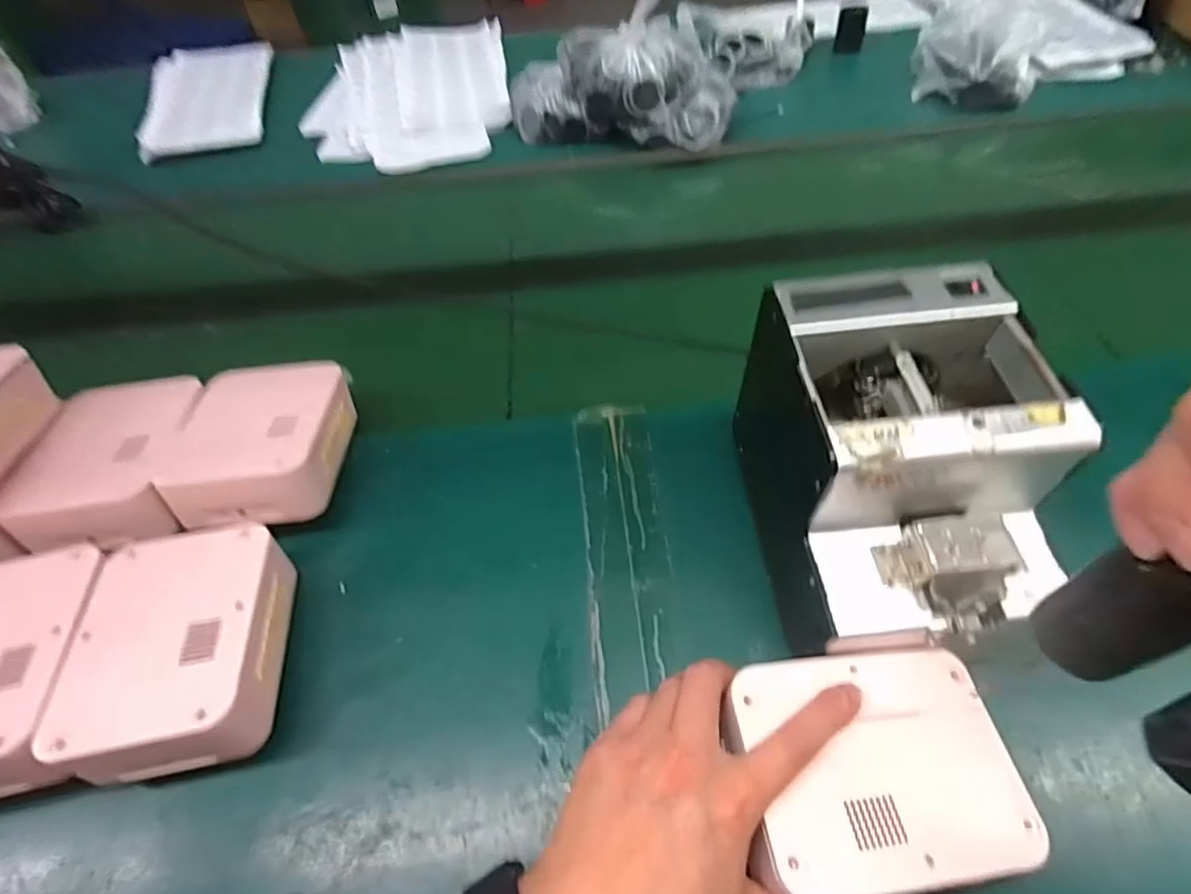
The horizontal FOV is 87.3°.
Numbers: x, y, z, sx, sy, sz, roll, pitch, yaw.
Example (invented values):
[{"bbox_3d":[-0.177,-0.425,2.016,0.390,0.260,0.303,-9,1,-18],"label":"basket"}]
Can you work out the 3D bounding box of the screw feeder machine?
[{"bbox_3d":[0.167,0.016,0.356,0.124,0.153,0.170,-5,54,-1],"label":"screw feeder machine"}]

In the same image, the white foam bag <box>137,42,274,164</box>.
[{"bbox_3d":[-0.545,-0.495,0.871,0.157,0.020,0.350,-14,54,-8],"label":"white foam bag"}]

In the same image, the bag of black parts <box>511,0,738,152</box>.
[{"bbox_3d":[0.026,-0.437,0.721,0.264,0.139,0.118,7,54,8],"label":"bag of black parts"}]

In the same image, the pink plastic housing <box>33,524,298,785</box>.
[{"bbox_3d":[-0.238,0.117,0.367,0.099,0.066,0.130,-11,54,-5],"label":"pink plastic housing"}]

